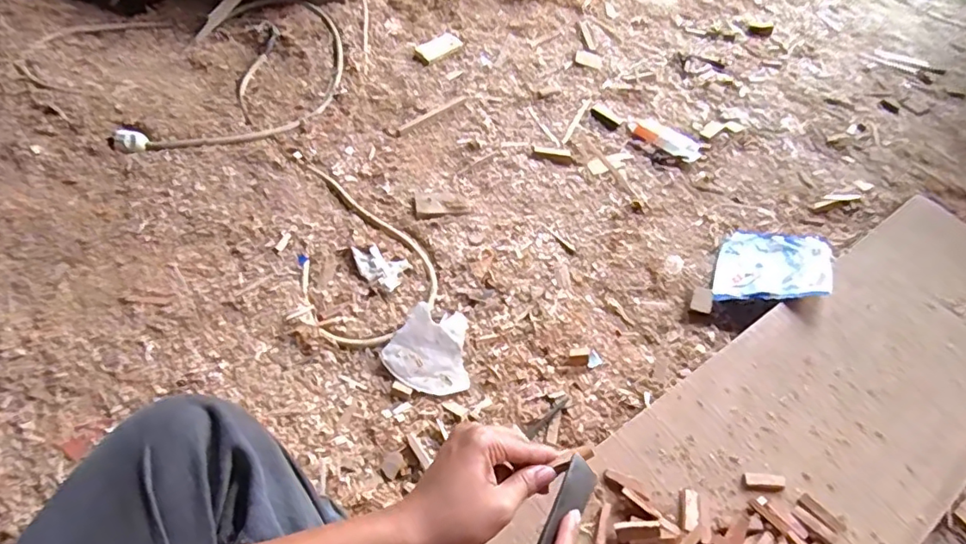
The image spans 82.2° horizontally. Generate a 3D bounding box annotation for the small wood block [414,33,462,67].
[{"bbox_3d":[-0.100,-0.478,1.180,0.107,0.019,0.057,-34,62,-26],"label":"small wood block"}]

